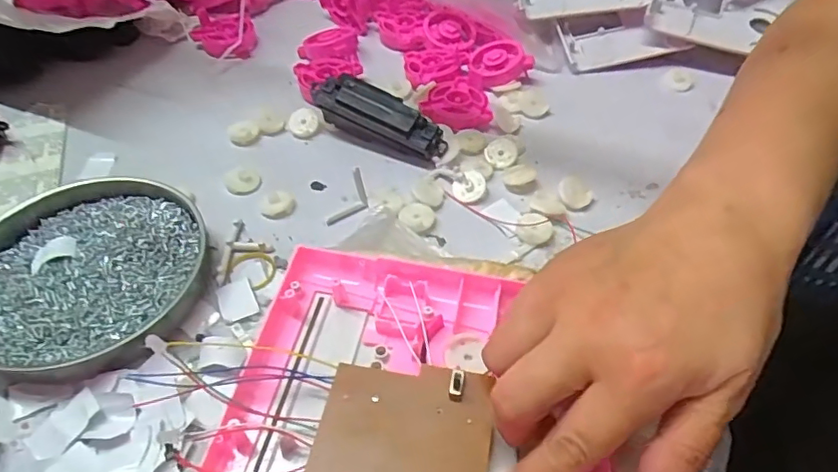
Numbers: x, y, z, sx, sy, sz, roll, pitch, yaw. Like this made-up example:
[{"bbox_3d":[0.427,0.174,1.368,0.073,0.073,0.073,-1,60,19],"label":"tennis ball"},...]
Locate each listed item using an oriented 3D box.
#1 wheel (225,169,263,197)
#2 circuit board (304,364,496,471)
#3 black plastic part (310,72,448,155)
[{"bbox_3d":[-0.124,-0.039,0.396,0.024,0.006,0.023,-20,51,-16],"label":"wheel"},{"bbox_3d":[-0.006,0.085,0.238,0.073,0.006,0.065,8,49,8],"label":"circuit board"},{"bbox_3d":[-0.030,-0.086,0.411,0.101,0.041,0.022,22,52,19],"label":"black plastic part"}]

